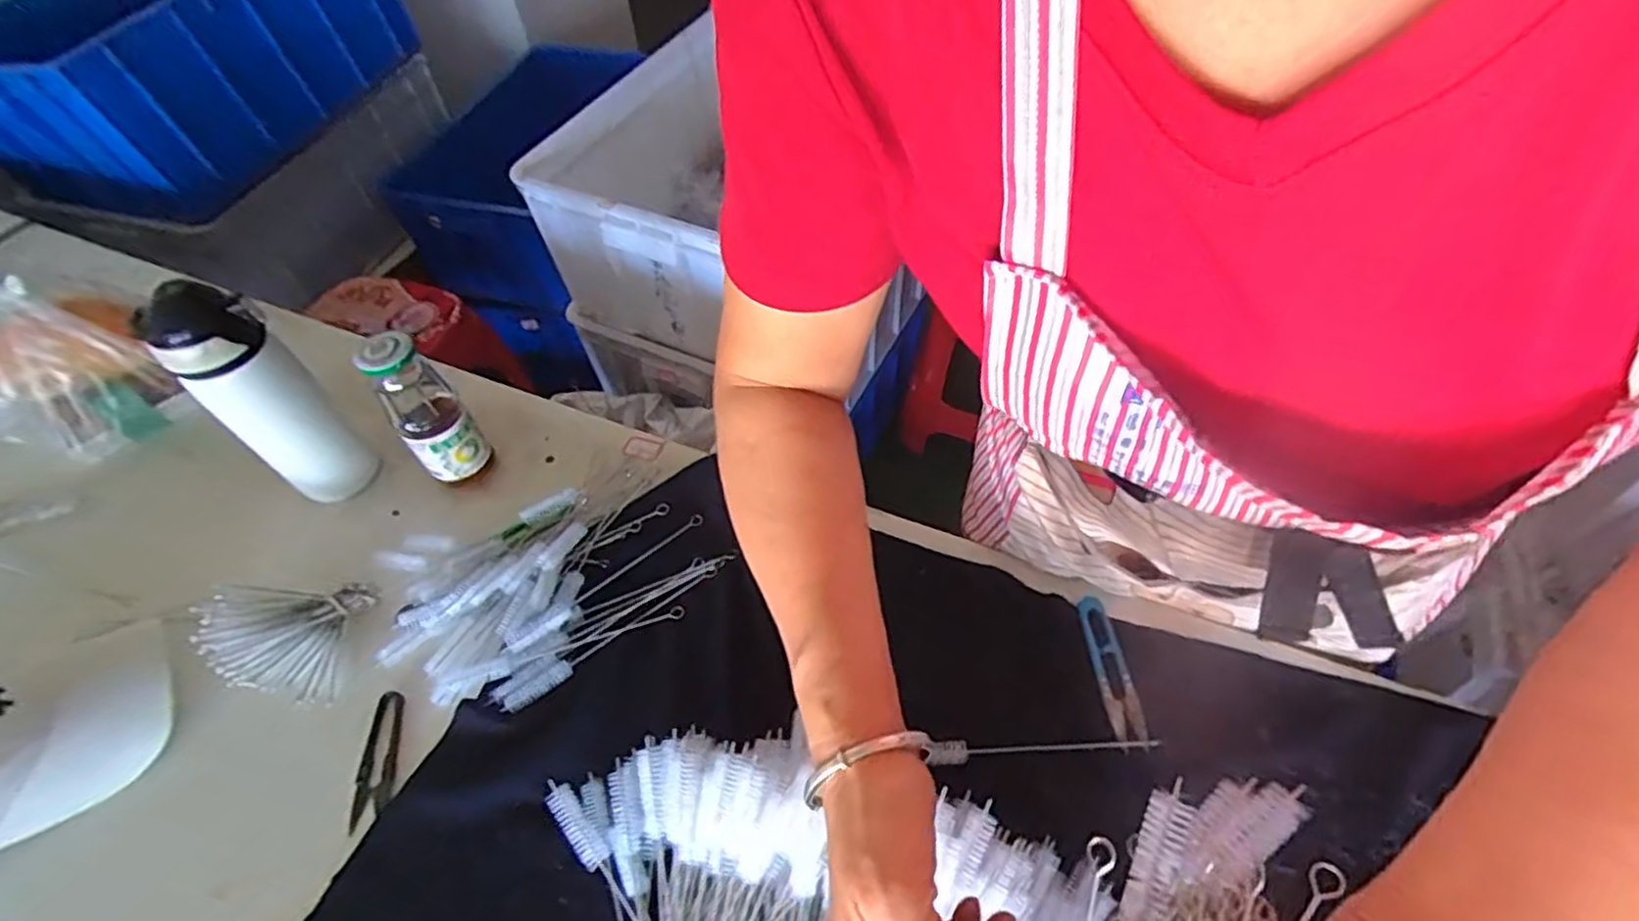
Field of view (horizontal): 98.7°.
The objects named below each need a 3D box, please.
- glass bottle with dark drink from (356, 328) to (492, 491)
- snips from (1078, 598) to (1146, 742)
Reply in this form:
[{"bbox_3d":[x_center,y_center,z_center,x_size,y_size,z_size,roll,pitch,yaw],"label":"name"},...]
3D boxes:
[{"bbox_3d":[-0.352,-0.043,0.632,0.059,0.165,0.052,-35,59,-20],"label":"glass bottle with dark drink"},{"bbox_3d":[0.228,0.160,0.551,0.022,0.005,0.111,-5,54,0],"label":"snips"}]

